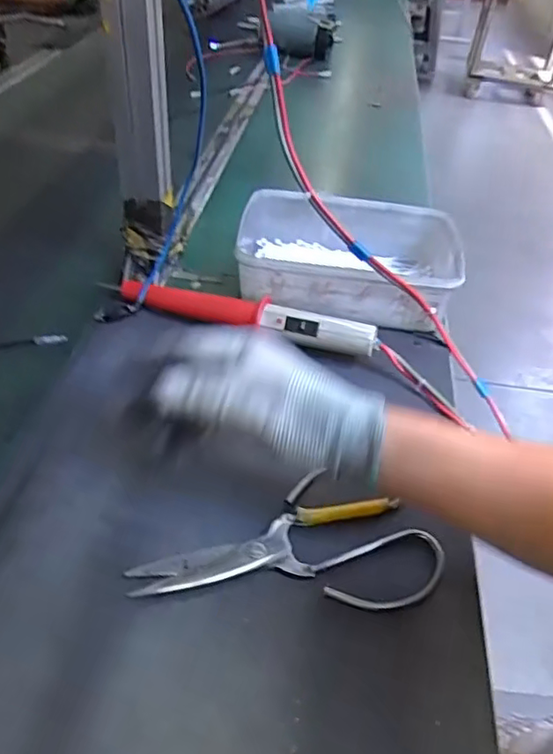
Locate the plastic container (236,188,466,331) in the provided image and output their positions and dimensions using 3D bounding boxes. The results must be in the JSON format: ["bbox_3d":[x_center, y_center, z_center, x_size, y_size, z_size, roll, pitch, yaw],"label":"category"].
[{"bbox_3d":[0.071,-0.121,0.630,0.224,0.068,0.164,8,42,4],"label":"plastic container"}]

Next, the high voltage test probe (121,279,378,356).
[{"bbox_3d":[-0.032,-0.061,0.563,0.248,0.031,0.029,17,43,13],"label":"high voltage test probe"}]

